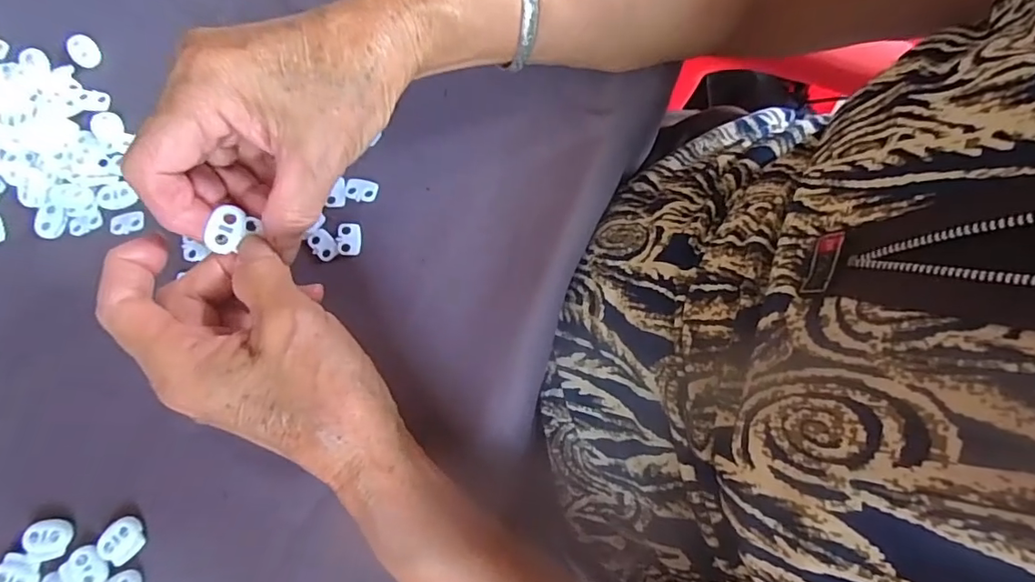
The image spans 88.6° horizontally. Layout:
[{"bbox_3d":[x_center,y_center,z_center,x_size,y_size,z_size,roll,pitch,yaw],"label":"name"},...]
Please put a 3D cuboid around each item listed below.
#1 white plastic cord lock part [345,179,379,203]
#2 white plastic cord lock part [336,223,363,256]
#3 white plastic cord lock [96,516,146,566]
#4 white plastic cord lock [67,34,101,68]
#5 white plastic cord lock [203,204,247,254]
[{"bbox_3d":[-0.090,-0.058,0.305,0.018,0.004,0.012,7,78,3],"label":"white plastic cord lock part"},{"bbox_3d":[-0.095,-0.029,0.300,0.013,0.004,0.019,0,78,1],"label":"white plastic cord lock part"},{"bbox_3d":[-0.202,0.128,0.271,0.020,0.005,0.021,35,81,8],"label":"white plastic cord lock"},{"bbox_3d":[-0.266,-0.147,0.325,0.016,0.006,0.021,-38,80,-7],"label":"white plastic cord lock"},{"bbox_3d":[-0.130,-0.027,0.239,0.013,0.004,0.018,15,79,-26],"label":"white plastic cord lock"}]

